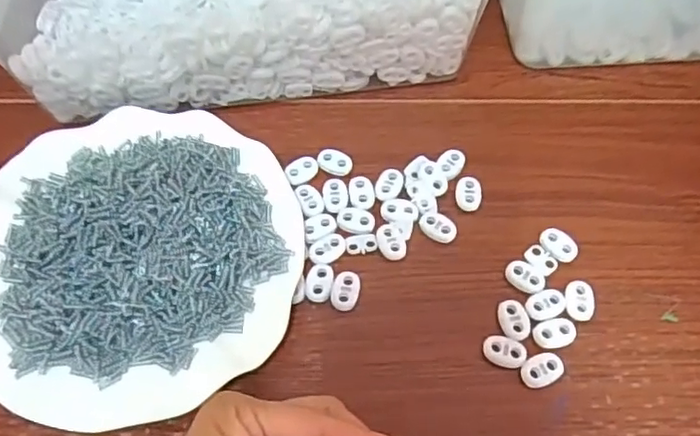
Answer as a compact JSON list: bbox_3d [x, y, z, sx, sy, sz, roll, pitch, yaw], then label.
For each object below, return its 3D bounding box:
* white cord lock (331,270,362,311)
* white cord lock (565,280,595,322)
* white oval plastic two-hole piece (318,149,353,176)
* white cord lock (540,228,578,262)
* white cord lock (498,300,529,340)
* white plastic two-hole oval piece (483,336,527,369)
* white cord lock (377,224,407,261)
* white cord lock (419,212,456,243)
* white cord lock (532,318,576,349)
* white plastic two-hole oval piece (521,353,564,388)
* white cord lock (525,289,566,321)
[{"bbox_3d":[-0.002,0.040,0.338,0.016,0.004,0.024,15,64,4],"label":"white cord lock"},{"bbox_3d":[0.128,0.046,0.336,0.016,0.005,0.023,5,64,-1],"label":"white cord lock"},{"bbox_3d":[-0.009,-0.035,0.379,0.022,0.004,0.016,19,64,5],"label":"white oval plastic two-hole piece"},{"bbox_3d":[0.122,0.016,0.353,0.016,0.008,0.022,-38,72,-19],"label":"white cord lock"},{"bbox_3d":[0.090,0.055,0.328,0.014,0.004,0.023,-10,65,-9],"label":"white cord lock"},{"bbox_3d":[0.083,0.071,0.322,0.022,0.004,0.015,16,64,4],"label":"white plastic two-hole oval piece"},{"bbox_3d":[0.025,0.014,0.353,0.015,0.004,0.023,-15,66,-11],"label":"white cord lock"},{"bbox_3d":[0.052,0.005,0.357,0.023,0.004,0.015,27,65,9],"label":"white cord lock"},{"bbox_3d":[0.111,0.062,0.325,0.023,0.004,0.014,-13,66,-10],"label":"white cord lock"},{"bbox_3d":[0.102,0.080,0.317,0.022,0.005,0.016,-25,68,-15],"label":"white plastic two-hole oval piece"},{"bbox_3d":[0.109,0.048,0.333,0.022,0.004,0.015,-20,67,-13],"label":"white cord lock"}]

